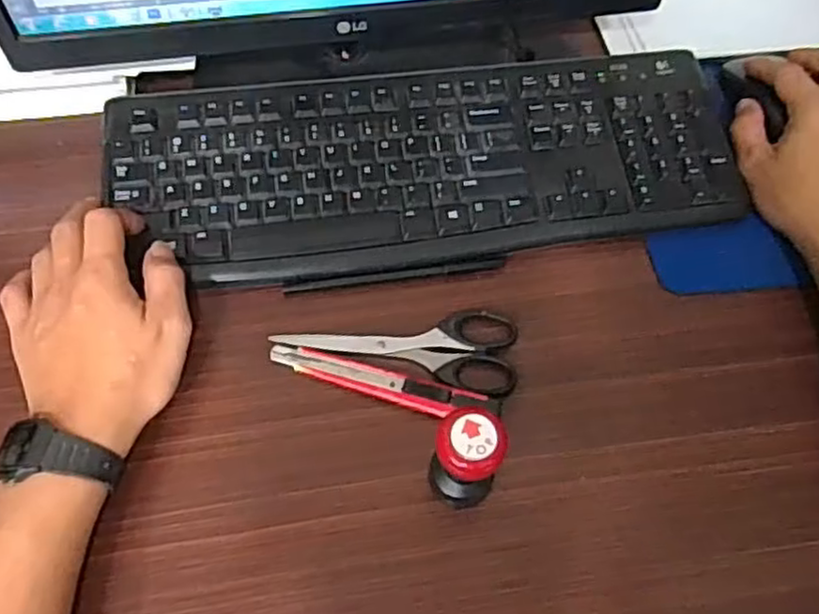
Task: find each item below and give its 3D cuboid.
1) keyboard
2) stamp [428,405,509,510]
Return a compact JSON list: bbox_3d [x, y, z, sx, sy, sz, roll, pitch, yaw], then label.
[{"bbox_3d":[0.013,-0.102,0.495,0.427,0.018,0.154,-6,66,-5],"label":"keyboard"},{"bbox_3d":[0.030,0.081,0.373,0.037,0.072,0.036,1,65,-3],"label":"stamp"}]

